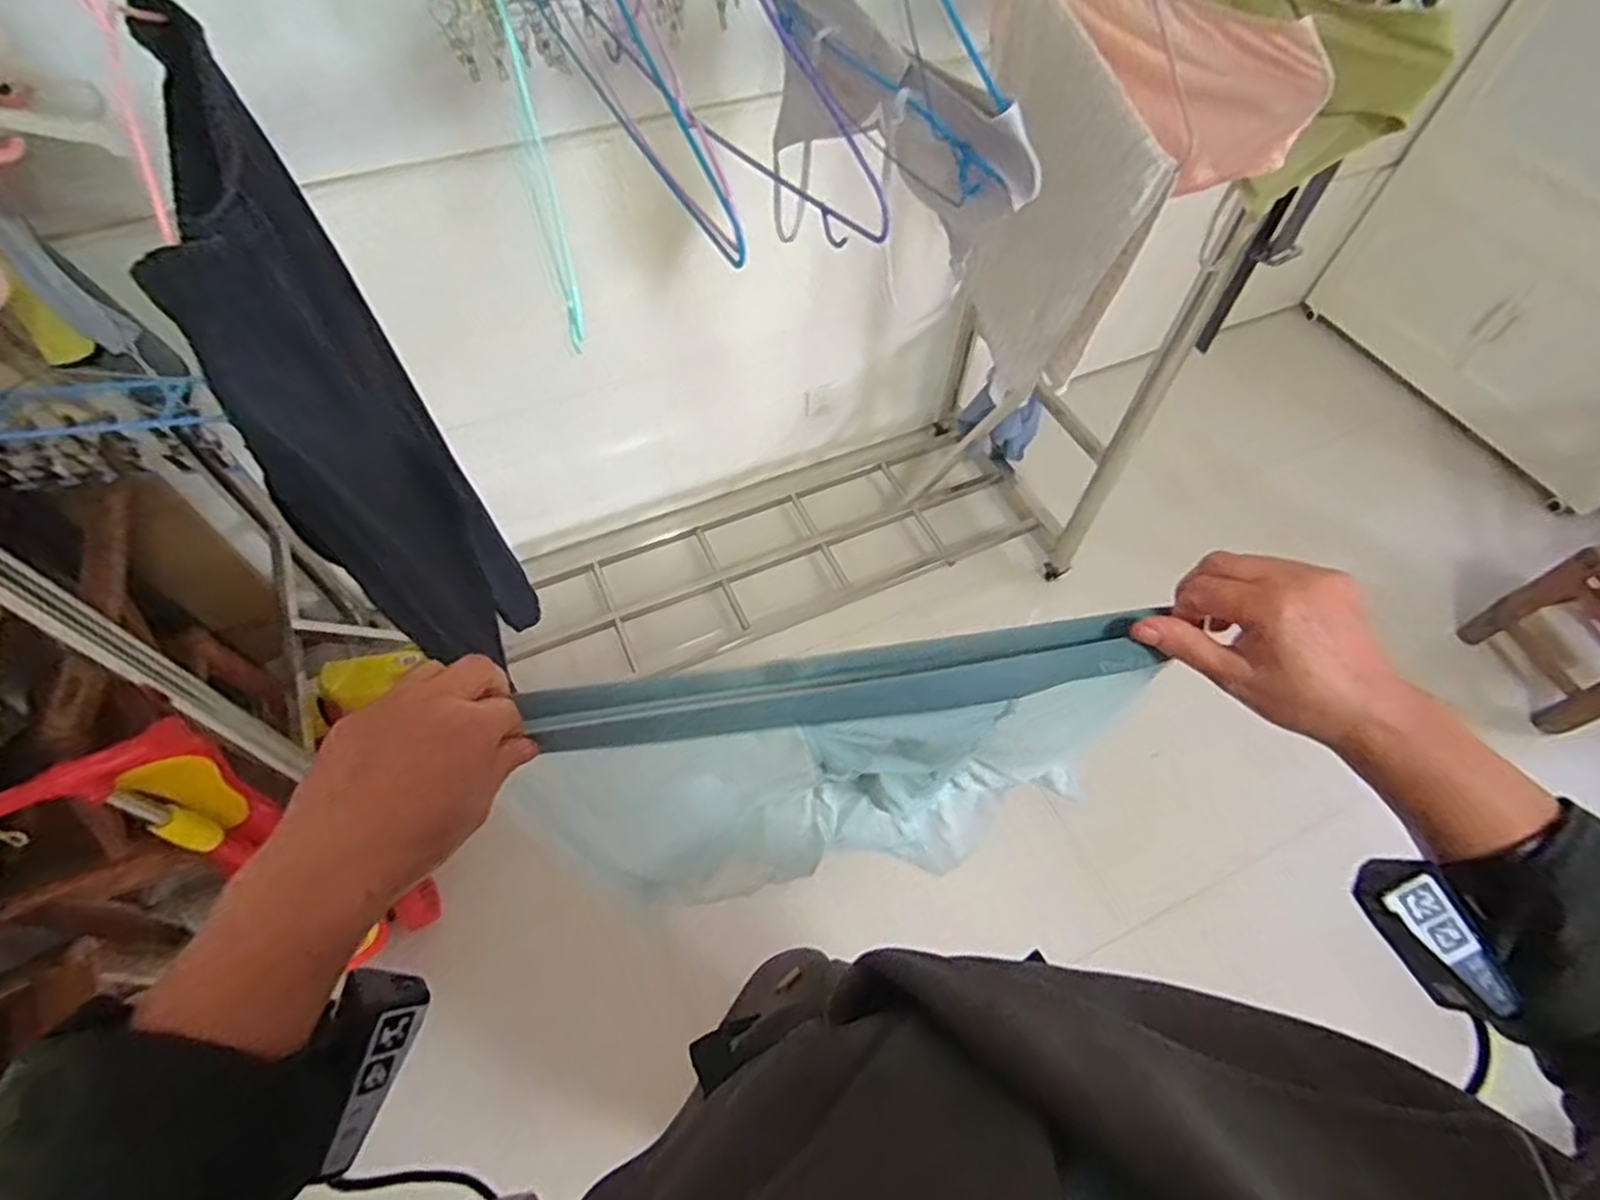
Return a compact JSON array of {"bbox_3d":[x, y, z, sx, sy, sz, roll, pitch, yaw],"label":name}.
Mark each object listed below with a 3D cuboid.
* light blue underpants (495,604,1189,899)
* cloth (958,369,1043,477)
[{"bbox_3d":[0.021,0.132,0.518,0.362,0.305,0.059,-6,58,-5],"label":"light blue underpants"},{"bbox_3d":[0.470,-0.427,1.770,0.184,0.224,0.056,33,62,18],"label":"cloth"}]

